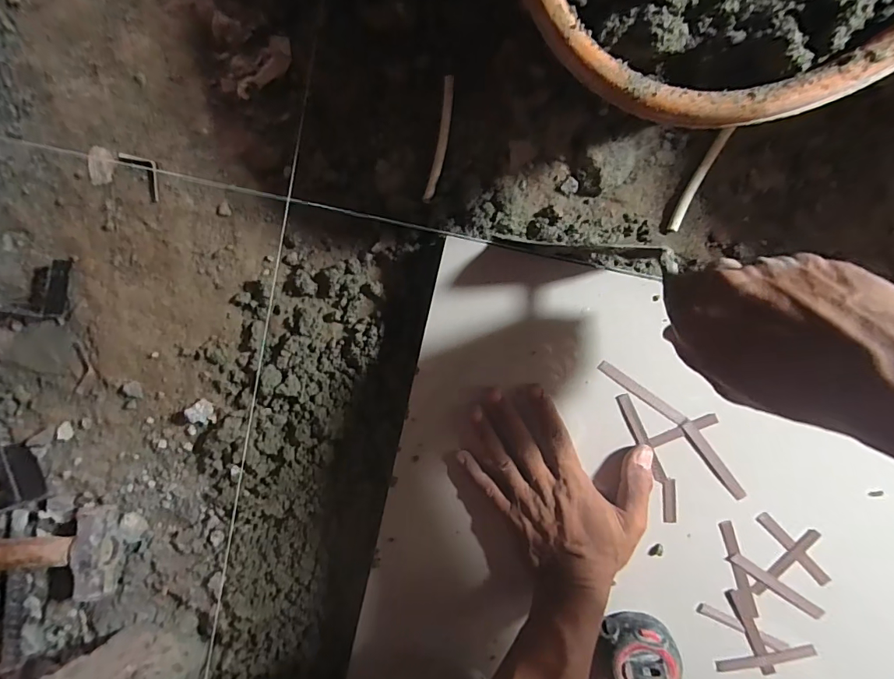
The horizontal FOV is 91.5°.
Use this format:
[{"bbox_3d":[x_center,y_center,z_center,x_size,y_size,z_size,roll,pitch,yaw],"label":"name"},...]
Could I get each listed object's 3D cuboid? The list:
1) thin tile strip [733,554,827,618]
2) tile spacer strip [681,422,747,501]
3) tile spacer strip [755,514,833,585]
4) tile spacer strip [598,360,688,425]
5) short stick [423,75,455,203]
[{"bbox_3d":[0.284,0.213,0.375,0.083,0.007,0.011,32,99,4],"label":"thin tile strip"},{"bbox_3d":[0.231,0.104,0.376,0.010,0.004,0.077,-36,88,10],"label":"tile spacer strip"},{"bbox_3d":[0.295,0.178,0.370,0.011,0.007,0.073,-44,87,9],"label":"tile spacer strip"},{"bbox_3d":[0.172,0.047,0.384,0.086,0.004,0.009,36,98,5],"label":"tile spacer strip"},{"bbox_3d":[-0.006,-0.201,0.441,0.012,0.010,0.122,12,96,8],"label":"short stick"}]

